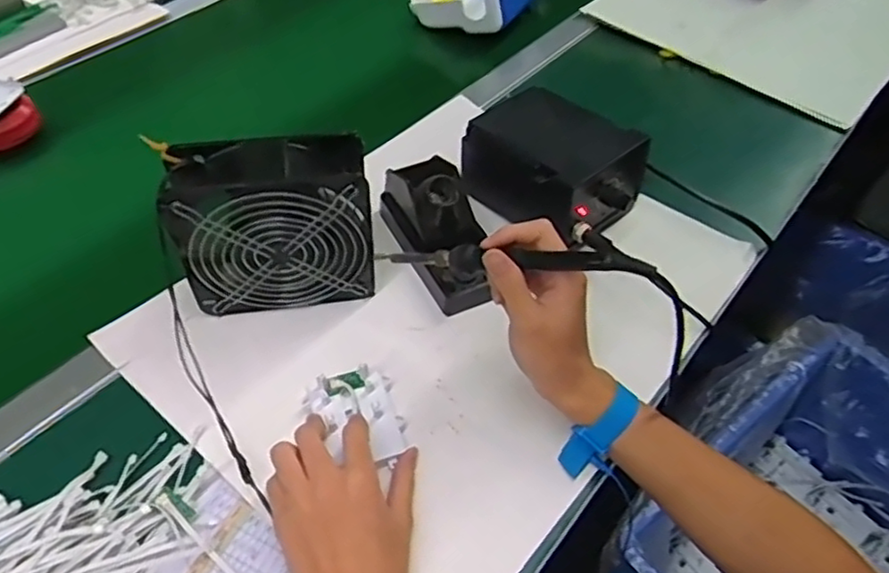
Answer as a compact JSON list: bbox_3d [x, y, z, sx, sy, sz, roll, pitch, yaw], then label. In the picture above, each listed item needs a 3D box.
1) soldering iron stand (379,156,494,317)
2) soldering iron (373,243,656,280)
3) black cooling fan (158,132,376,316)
[{"bbox_3d":[-0.004,-0.059,0.620,0.069,0.073,0.170,-21,54,-19],"label":"soldering iron stand"},{"bbox_3d":[0.038,-0.018,0.466,0.209,0.022,0.020,2,46,30],"label":"soldering iron"},{"bbox_3d":[-0.139,-0.049,0.544,0.153,0.141,0.064,-8,51,-10],"label":"black cooling fan"}]

